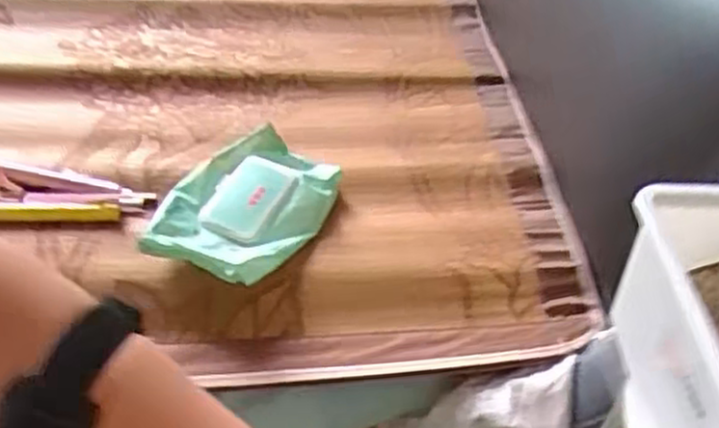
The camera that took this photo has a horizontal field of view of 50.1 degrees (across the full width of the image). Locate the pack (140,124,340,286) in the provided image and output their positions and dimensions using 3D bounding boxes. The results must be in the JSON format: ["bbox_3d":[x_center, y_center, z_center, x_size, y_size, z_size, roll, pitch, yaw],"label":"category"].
[{"bbox_3d":[-0.108,-0.007,0.737,0.135,0.037,0.187,23,47,16],"label":"pack"}]

